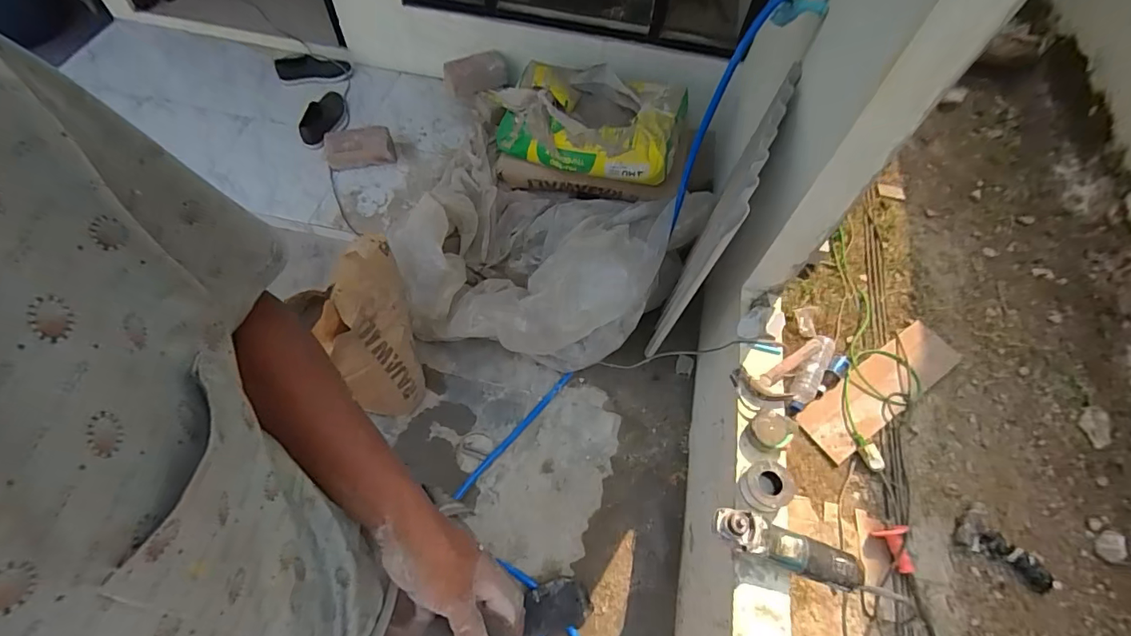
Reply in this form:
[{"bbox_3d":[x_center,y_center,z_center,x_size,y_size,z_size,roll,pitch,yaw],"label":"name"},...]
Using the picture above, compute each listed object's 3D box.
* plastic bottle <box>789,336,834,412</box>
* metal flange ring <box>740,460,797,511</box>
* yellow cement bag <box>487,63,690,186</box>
[{"bbox_3d":[0.684,0.154,1.346,0.071,0.057,0.234,29,65,16],"label":"plastic bottle"},{"bbox_3d":[0.371,0.309,0.886,0.087,0.031,0.081,2,60,-3],"label":"metal flange ring"},{"bbox_3d":[0.070,-0.617,1.496,0.562,0.137,0.356,16,61,5],"label":"yellow cement bag"}]

